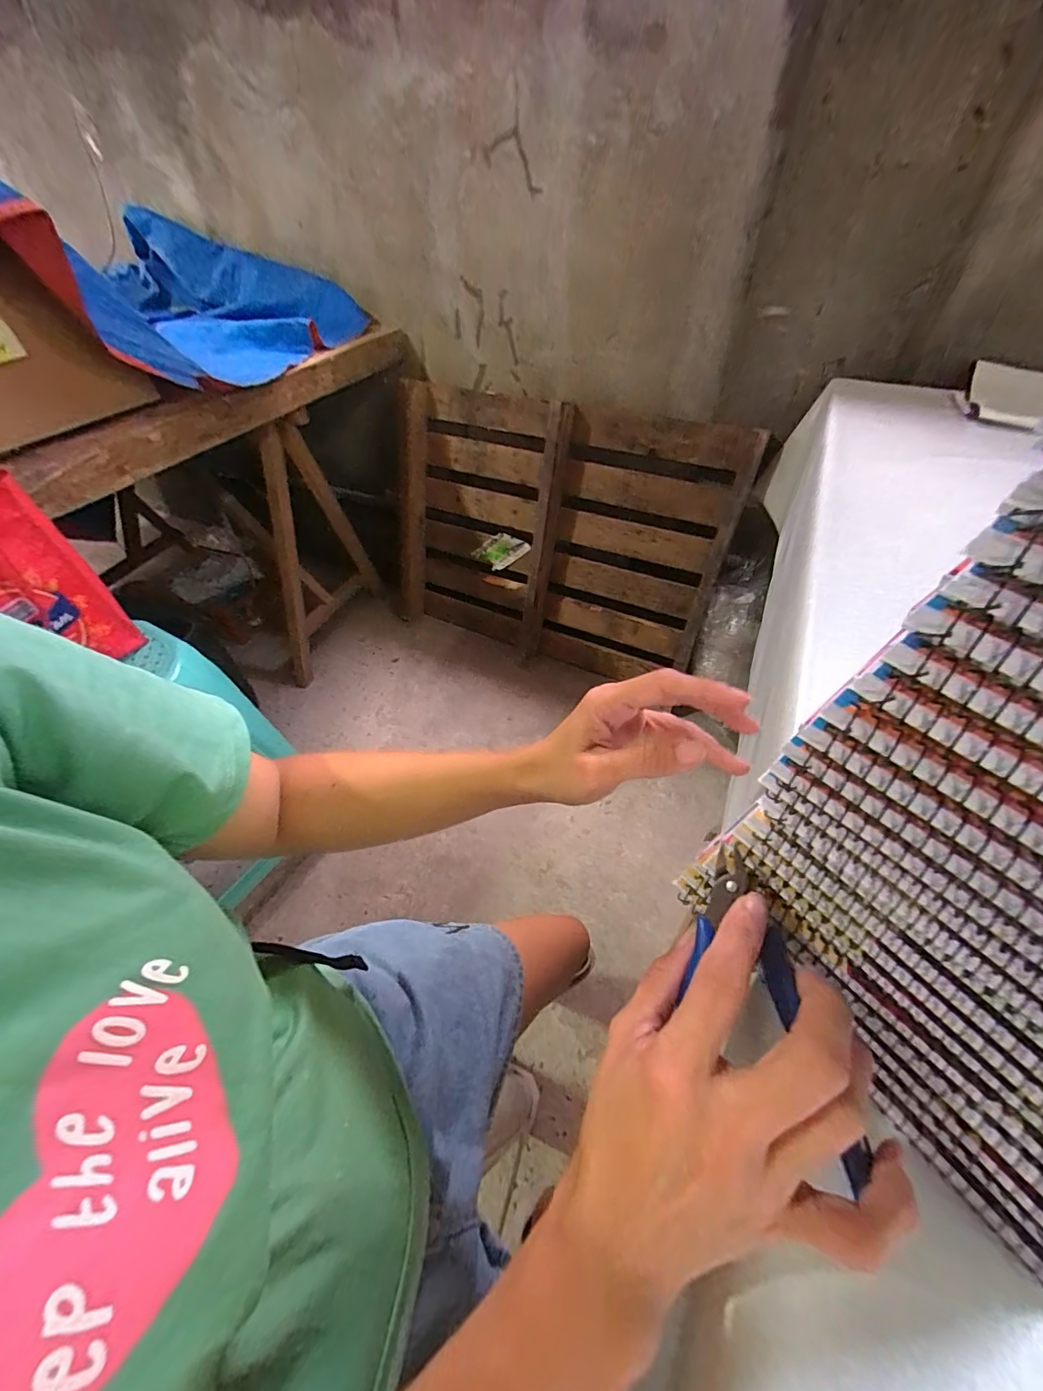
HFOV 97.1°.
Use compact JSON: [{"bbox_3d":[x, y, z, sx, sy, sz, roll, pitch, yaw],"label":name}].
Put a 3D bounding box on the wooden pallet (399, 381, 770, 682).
[{"bbox_3d":[0.046,-0.454,1.373,1.020,0.702,0.065,21,36,18],"label":"wooden pallet"}]

